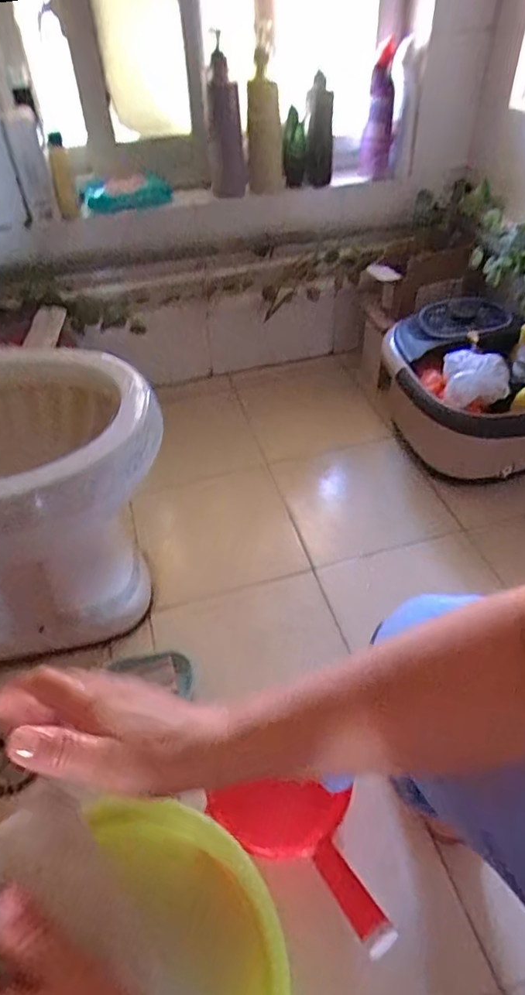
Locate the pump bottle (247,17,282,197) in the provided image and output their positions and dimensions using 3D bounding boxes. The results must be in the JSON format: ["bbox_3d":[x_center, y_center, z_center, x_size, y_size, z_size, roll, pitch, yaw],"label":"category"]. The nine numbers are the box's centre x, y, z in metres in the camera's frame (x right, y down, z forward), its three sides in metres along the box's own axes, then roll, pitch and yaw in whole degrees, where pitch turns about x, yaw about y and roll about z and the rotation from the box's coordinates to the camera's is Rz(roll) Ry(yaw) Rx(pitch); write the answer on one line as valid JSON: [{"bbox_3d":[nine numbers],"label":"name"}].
[{"bbox_3d":[0.002,-0.833,1.246,0.077,0.287,0.090,-1,46,4],"label":"pump bottle"}]

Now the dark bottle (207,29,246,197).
[{"bbox_3d":[-0.084,-0.814,1.259,0.077,0.281,0.069,-4,45,0],"label":"dark bottle"}]

